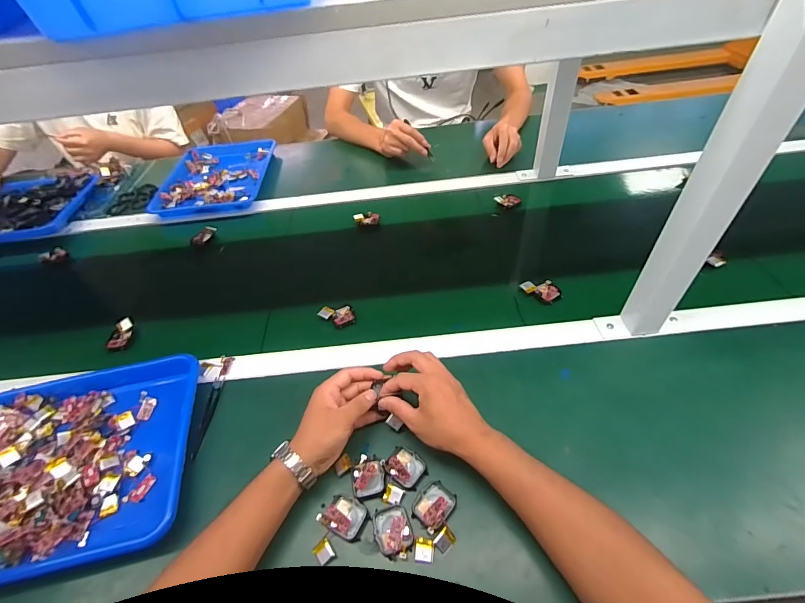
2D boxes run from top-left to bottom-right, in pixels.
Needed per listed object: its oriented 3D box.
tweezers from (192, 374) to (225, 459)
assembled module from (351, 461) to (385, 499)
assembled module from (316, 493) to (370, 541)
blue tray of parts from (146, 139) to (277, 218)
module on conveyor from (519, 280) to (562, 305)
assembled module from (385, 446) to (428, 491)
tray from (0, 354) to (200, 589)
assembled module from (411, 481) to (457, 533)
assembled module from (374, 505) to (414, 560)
[{"bbox_3d":[-0.270,0.156,0.539,0.016,0.010,0.122,-5,48,3],"label":"tweezers"},{"bbox_3d":[-0.039,0.208,0.456,0.038,0.010,0.038,-13,49,-5],"label":"assembled module"},{"bbox_3d":[-0.064,0.239,0.434,0.048,0.013,0.039,18,53,21],"label":"assembled module"},{"bbox_3d":[-0.461,-0.321,0.972,0.247,0.032,0.309,-7,48,1],"label":"blue tray of parts"},{"bbox_3d":[0.228,-0.020,0.634,0.061,0.018,0.036,24,55,25],"label":"module on conveyor"},{"bbox_3d":[0.005,0.196,0.459,0.043,0.016,0.040,30,58,28],"label":"assembled module"},{"bbox_3d":[-0.438,0.202,0.490,0.333,0.040,0.265,-15,49,-6],"label":"tray"},{"bbox_3d":[0.035,0.226,0.431,0.038,0.010,0.047,33,60,30],"label":"assembled module"},{"bbox_3d":[-0.009,0.248,0.419,0.040,0.011,0.049,-16,49,-7],"label":"assembled module"}]

